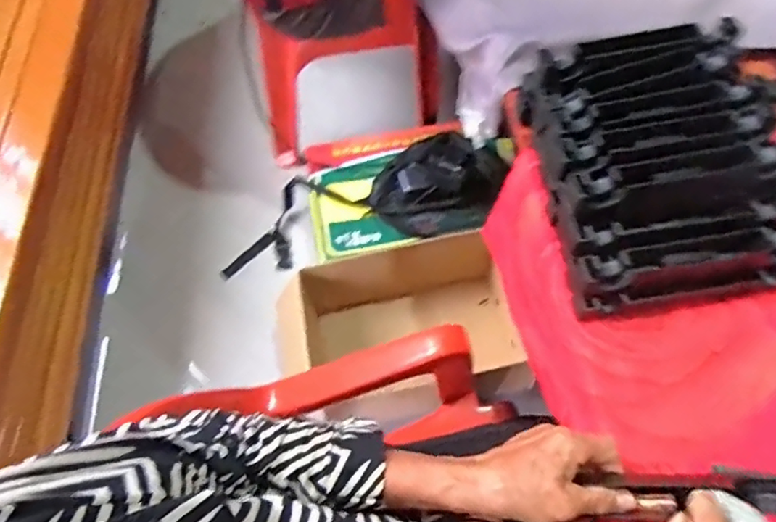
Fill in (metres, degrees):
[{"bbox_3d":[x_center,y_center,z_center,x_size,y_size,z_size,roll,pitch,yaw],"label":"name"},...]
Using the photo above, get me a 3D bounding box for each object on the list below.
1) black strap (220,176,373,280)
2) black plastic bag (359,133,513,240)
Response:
[{"bbox_3d":[-0.206,-0.078,1.165,0.352,0.076,0.142,-33,61,25],"label":"black strap"},{"bbox_3d":[0.081,-0.147,1.042,0.198,0.109,0.199,29,69,17],"label":"black plastic bag"}]

